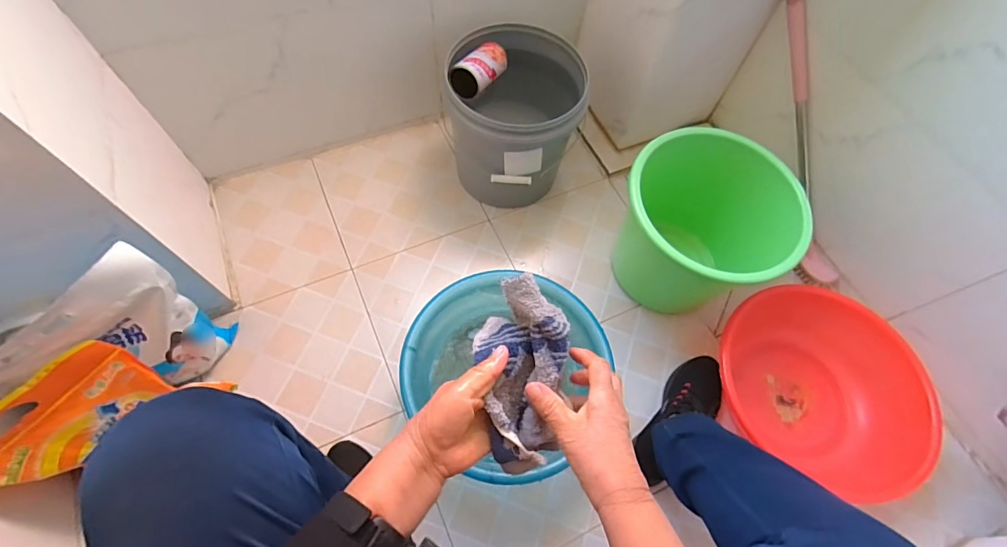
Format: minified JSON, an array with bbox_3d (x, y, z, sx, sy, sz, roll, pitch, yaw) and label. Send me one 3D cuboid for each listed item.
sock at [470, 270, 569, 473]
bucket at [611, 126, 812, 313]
[{"bbox_3d":[0.016,0.095,0.444,0.085,0.058,0.180,4,90,-2],"label":"sock"},{"bbox_3d":[0.336,-0.064,0.829,0.284,0.272,0.245,36,68,13],"label":"bucket"}]

